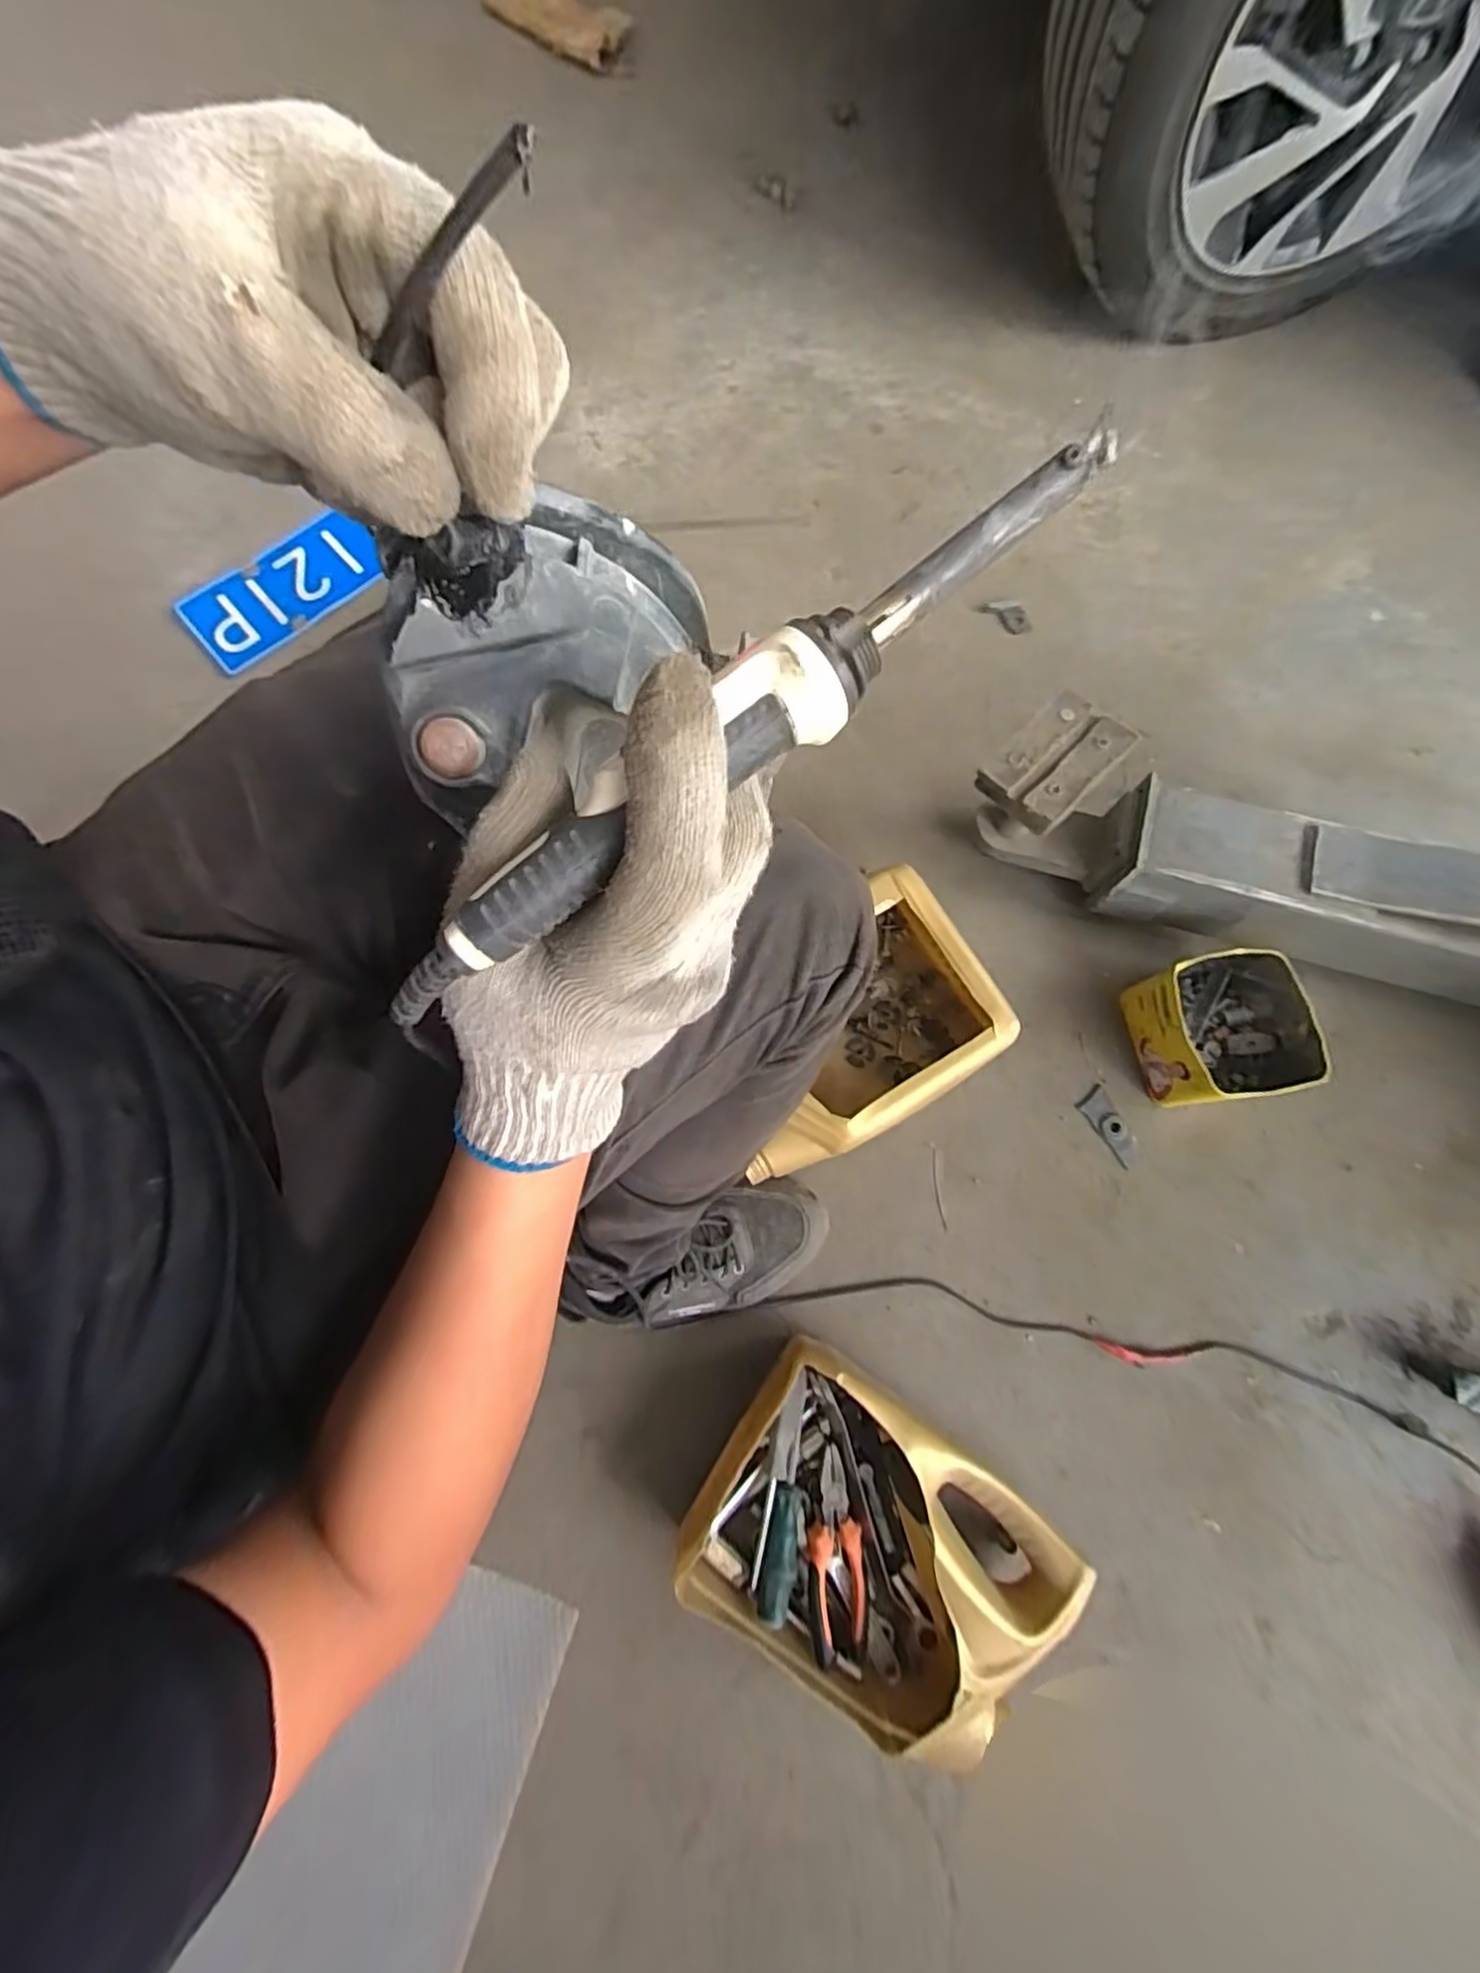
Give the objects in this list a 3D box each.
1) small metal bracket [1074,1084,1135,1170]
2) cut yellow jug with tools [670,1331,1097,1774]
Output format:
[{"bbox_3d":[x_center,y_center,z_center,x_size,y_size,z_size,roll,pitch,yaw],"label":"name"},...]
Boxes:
[{"bbox_3d":[0.372,0.142,0.705,0.030,0.006,0.079,-28,78,-7],"label":"small metal bracket"},{"bbox_3d":[0.111,0.463,0.577,0.281,0.089,0.208,33,78,7],"label":"cut yellow jug with tools"}]

